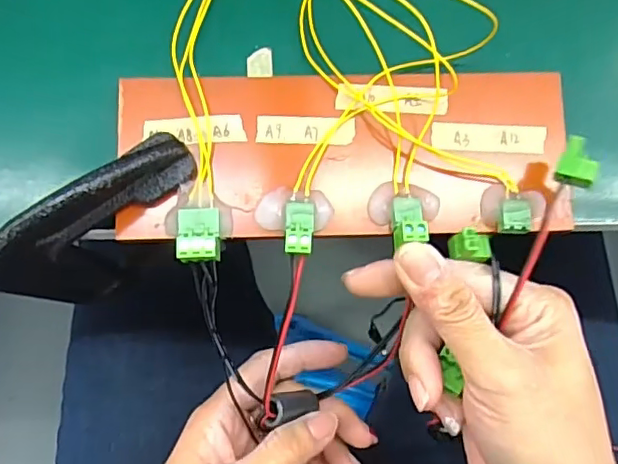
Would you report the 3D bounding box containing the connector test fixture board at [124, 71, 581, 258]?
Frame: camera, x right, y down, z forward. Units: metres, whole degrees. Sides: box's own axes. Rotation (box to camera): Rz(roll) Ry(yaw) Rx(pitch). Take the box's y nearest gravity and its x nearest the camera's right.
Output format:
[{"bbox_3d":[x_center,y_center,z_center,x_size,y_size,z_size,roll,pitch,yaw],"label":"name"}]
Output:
[{"bbox_3d":[0.016,-0.032,0.248,0.192,0.021,0.081,-1,81,-2],"label":"connector test fixture board"}]

